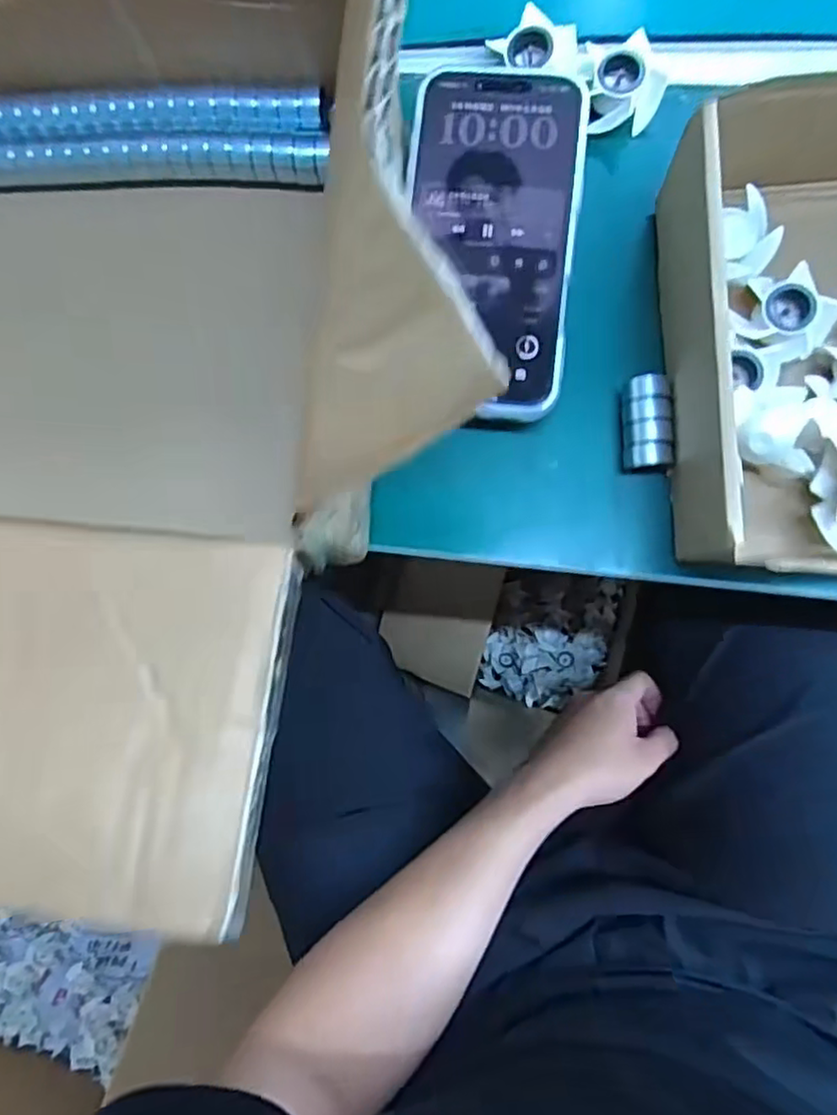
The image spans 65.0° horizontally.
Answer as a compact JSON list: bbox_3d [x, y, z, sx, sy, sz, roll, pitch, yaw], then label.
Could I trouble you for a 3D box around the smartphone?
[{"bbox_3d":[0.034,-0.152,0.313,0.080,0.006,0.169,5,86,6],"label":"smartphone"}]

